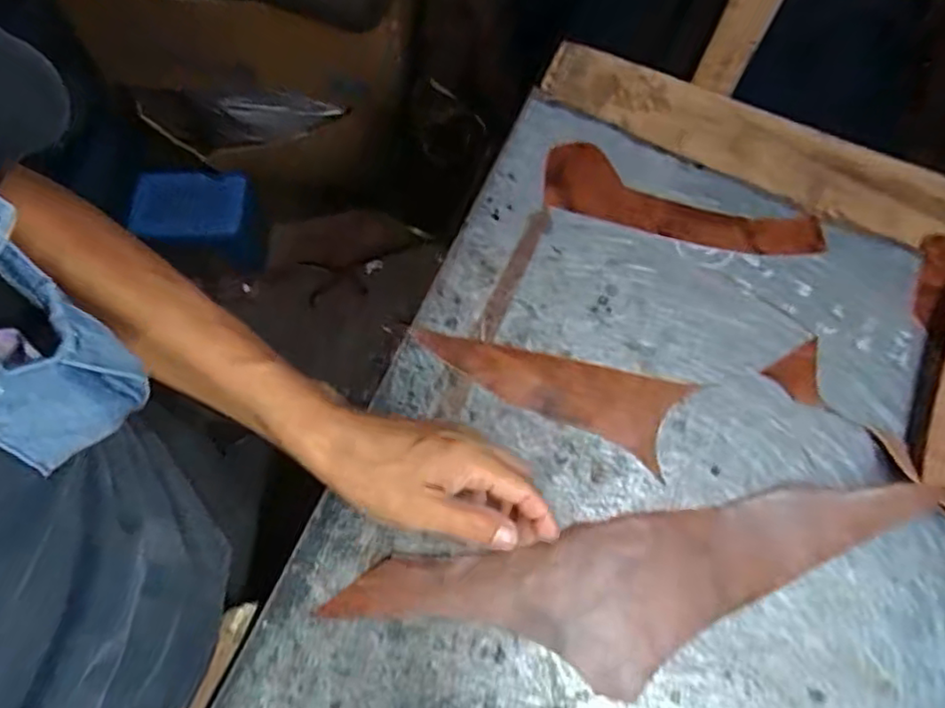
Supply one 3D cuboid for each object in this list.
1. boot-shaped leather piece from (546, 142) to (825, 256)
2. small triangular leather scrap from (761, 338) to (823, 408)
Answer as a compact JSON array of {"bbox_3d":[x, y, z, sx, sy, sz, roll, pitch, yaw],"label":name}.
[{"bbox_3d":[0.173,-0.122,0.527,0.226,0.006,0.061,16,80,3],"label":"boot-shaped leather piece"},{"bbox_3d":[0.245,0.013,0.489,0.042,0.004,0.053,4,69,2],"label":"small triangular leather scrap"}]

